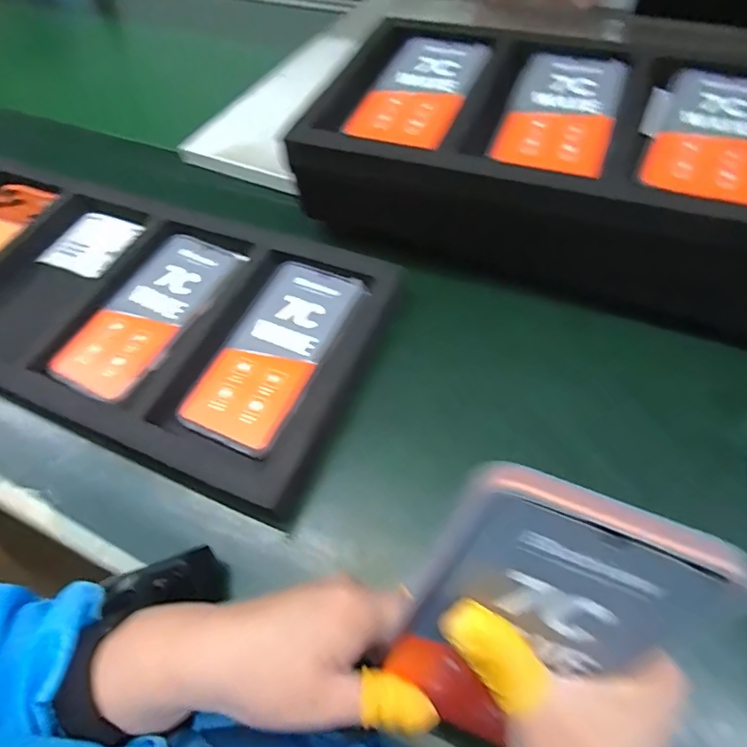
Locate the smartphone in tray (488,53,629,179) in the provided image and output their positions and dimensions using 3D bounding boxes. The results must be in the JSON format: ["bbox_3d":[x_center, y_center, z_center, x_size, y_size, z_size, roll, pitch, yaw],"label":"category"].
[{"bbox_3d":[0.146,-0.204,0.386,0.080,0.009,0.166,17,59,15],"label":"smartphone in tray"}]

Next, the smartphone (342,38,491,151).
[{"bbox_3d":[0.039,-0.239,0.417,0.081,0.011,0.162,18,59,15],"label":"smartphone"}]

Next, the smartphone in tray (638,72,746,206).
[{"bbox_3d":[0.249,-0.176,0.359,0.079,0.011,0.159,21,60,17],"label":"smartphone in tray"}]

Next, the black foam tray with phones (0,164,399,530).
[{"bbox_3d":[-0.236,-0.059,0.427,0.492,0.046,0.222,19,58,14],"label":"black foam tray with phones"}]

